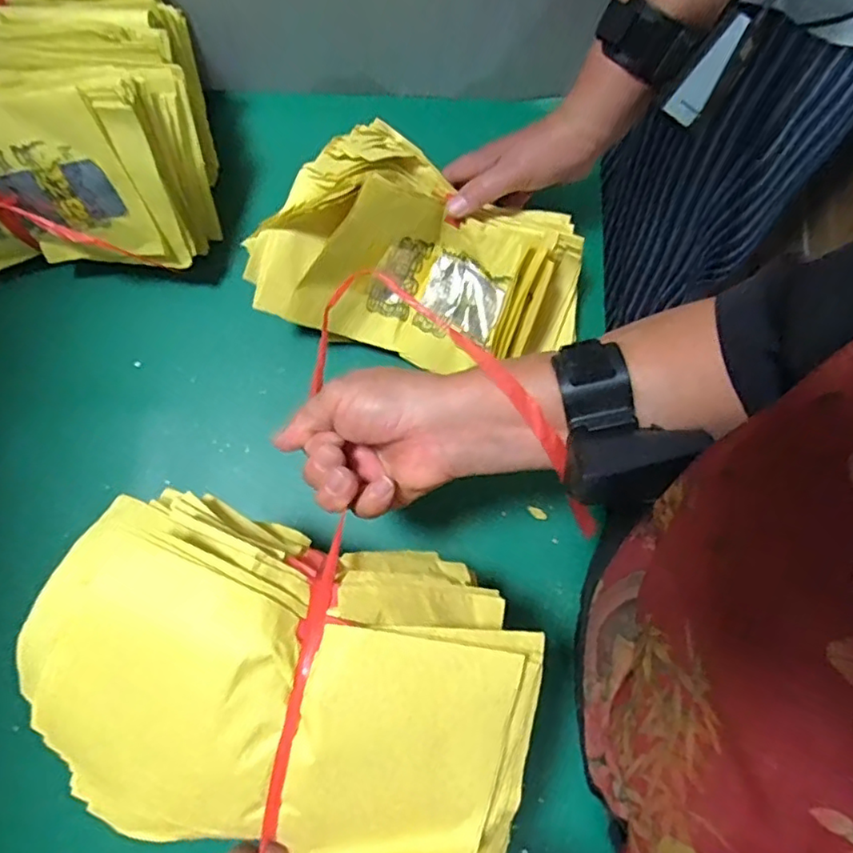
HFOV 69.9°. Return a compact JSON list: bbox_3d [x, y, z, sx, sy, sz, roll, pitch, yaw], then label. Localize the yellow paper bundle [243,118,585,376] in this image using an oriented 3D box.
[{"bbox_3d":[0.000,-0.124,0.473,0.238,0.125,0.157,24,79,3],"label":"yellow paper bundle"}]

